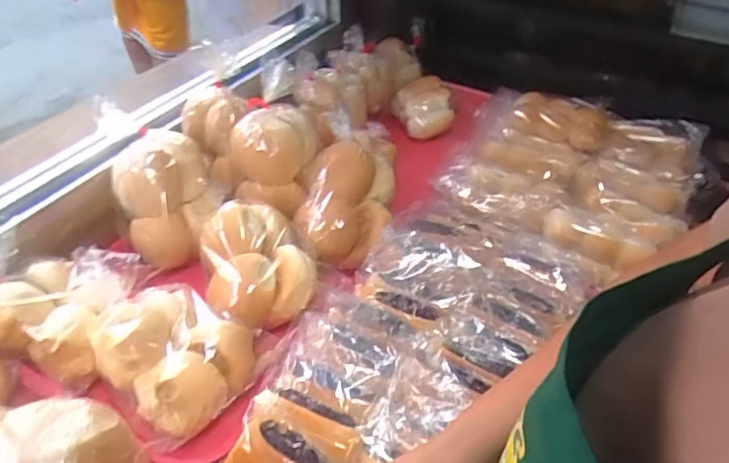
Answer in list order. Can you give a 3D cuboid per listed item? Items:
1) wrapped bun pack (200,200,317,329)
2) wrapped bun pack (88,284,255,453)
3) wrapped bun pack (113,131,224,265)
[{"bbox_3d":[-0.120,0.033,0.615,0.114,0.069,0.152,-17,44,-19],"label":"wrapped bun pack"},{"bbox_3d":[-0.179,0.108,0.527,0.124,0.066,0.143,-29,49,-30],"label":"wrapped bun pack"},{"bbox_3d":[-0.233,-0.042,0.670,0.110,0.123,0.108,-17,44,-20],"label":"wrapped bun pack"}]

